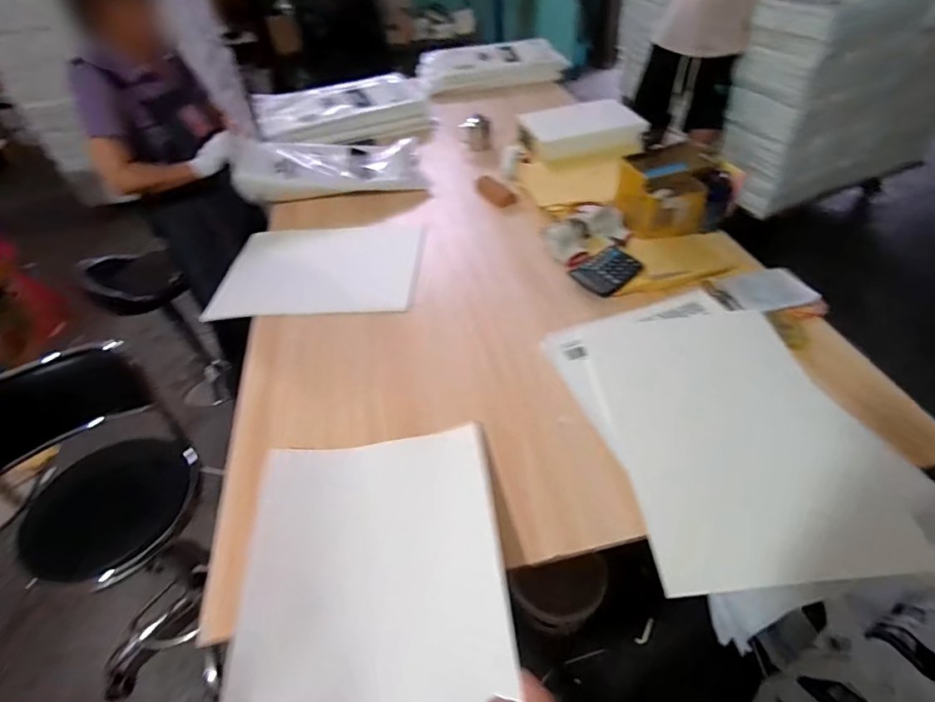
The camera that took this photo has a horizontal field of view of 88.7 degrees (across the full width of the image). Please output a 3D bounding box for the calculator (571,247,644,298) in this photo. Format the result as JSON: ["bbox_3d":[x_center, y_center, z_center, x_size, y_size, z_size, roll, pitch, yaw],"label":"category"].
[{"bbox_3d":[0.331,-0.189,1.122,0.151,0.019,0.115,-29,52,-19],"label":"calculator"}]

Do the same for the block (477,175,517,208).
[{"bbox_3d":[0.081,-0.479,1.441,0.063,0.033,0.166,-23,50,-14],"label":"block"}]

